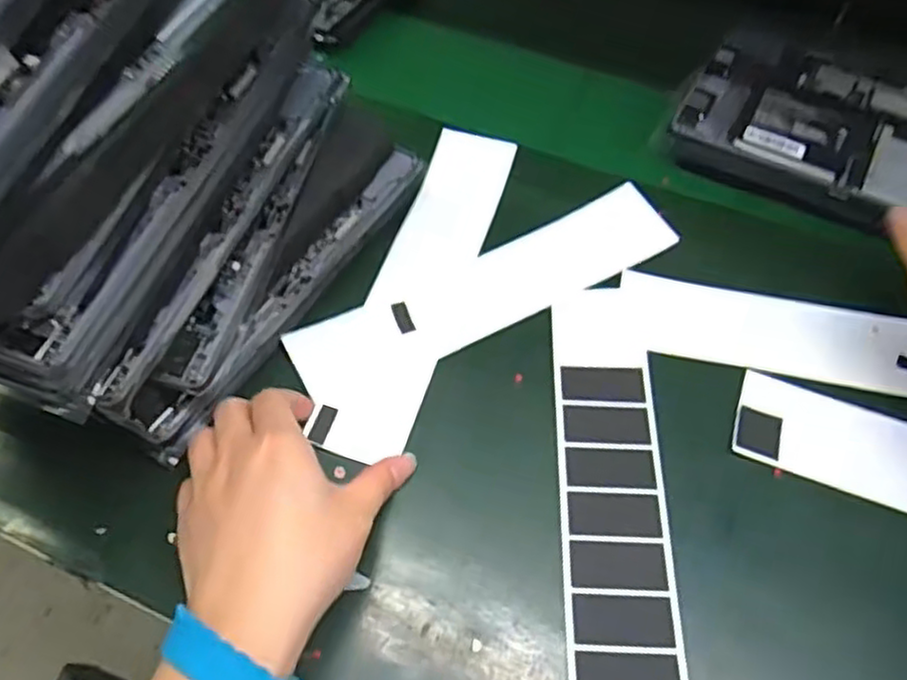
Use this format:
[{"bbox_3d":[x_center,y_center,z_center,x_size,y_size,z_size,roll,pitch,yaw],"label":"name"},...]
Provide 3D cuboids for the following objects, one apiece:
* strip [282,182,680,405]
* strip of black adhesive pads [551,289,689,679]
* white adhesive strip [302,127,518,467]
[{"bbox_3d":[0.024,-0.034,0.460,0.262,0.011,0.059,-26,63,-15],"label":"strip"},{"bbox_3d":[0.089,0.084,0.388,0.055,0.004,0.265,3,57,0],"label":"strip of black adhesive pads"},{"bbox_3d":[-0.020,-0.042,0.463,0.058,0.009,0.262,15,59,8],"label":"white adhesive strip"}]

